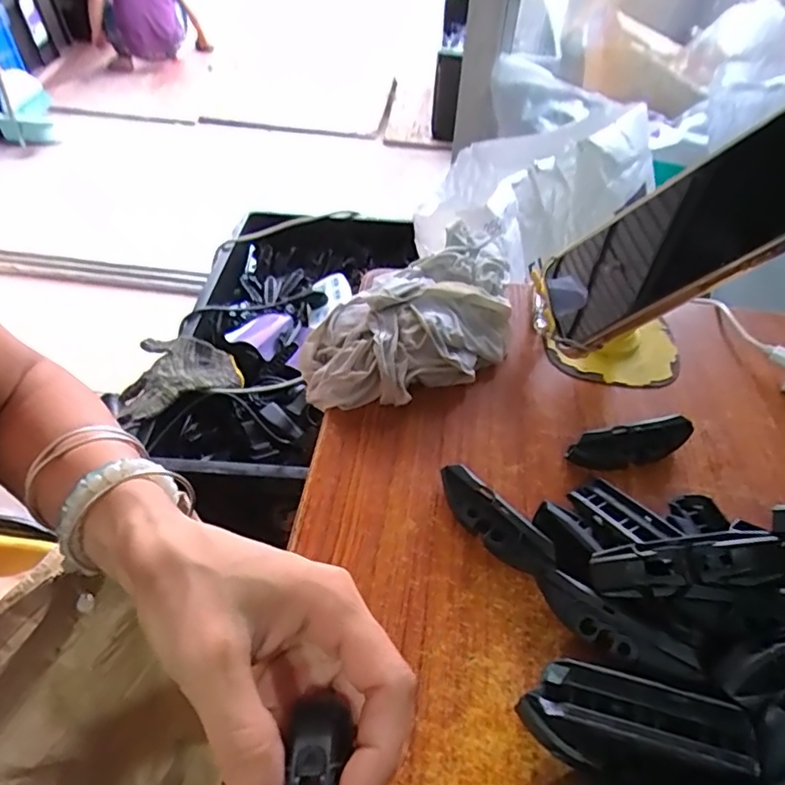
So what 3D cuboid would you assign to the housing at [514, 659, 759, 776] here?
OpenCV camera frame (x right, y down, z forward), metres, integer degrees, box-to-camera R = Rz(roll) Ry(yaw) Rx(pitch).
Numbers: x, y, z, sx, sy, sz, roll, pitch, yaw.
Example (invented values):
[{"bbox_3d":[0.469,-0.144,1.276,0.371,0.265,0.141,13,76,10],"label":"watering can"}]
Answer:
[{"bbox_3d":[0.087,0.121,0.203,0.077,0.027,0.027,-1,45,17],"label":"housing"}]

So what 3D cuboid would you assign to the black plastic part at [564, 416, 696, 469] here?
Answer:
[{"bbox_3d":[0.135,0.031,0.313,0.069,0.022,0.018,-10,49,-13],"label":"black plastic part"}]

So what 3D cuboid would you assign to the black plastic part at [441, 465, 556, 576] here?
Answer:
[{"bbox_3d":[0.049,0.066,0.276,0.067,0.024,0.017,37,55,27],"label":"black plastic part"}]

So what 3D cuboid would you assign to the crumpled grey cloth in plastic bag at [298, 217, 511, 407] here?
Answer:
[{"bbox_3d":[0.020,-0.046,0.367,0.169,0.038,0.096,-32,56,-29],"label":"crumpled grey cloth in plastic bag"}]

